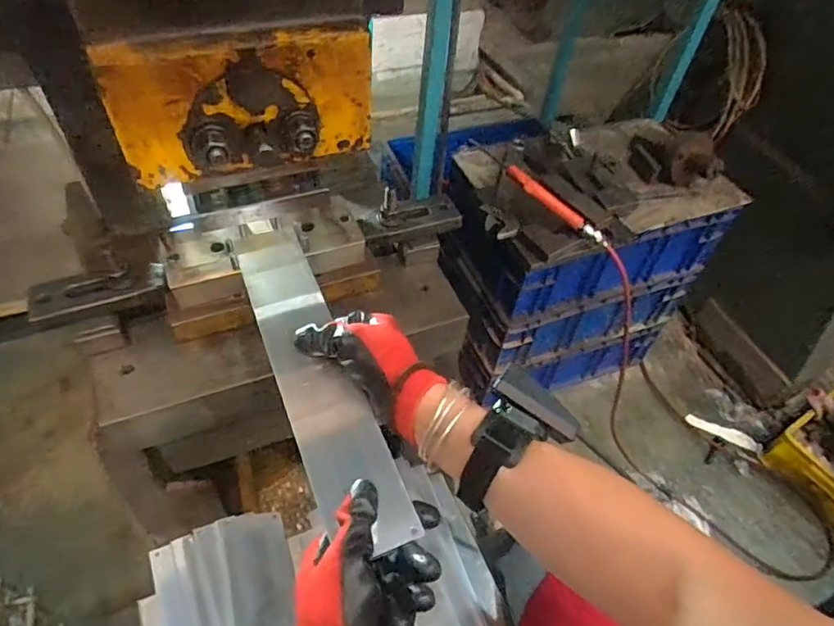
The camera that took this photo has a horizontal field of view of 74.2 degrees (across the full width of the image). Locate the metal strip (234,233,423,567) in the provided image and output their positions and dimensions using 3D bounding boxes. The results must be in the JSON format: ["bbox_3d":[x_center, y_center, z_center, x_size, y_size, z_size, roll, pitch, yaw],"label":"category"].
[{"bbox_3d":[-0.083,0.049,0.452,0.061,0.011,0.296,-16,54,-19],"label":"metal strip"}]

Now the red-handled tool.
[{"bbox_3d":[0.197,-0.190,0.880,0.266,0.022,0.030,38,54,1],"label":"red-handled tool"}]

